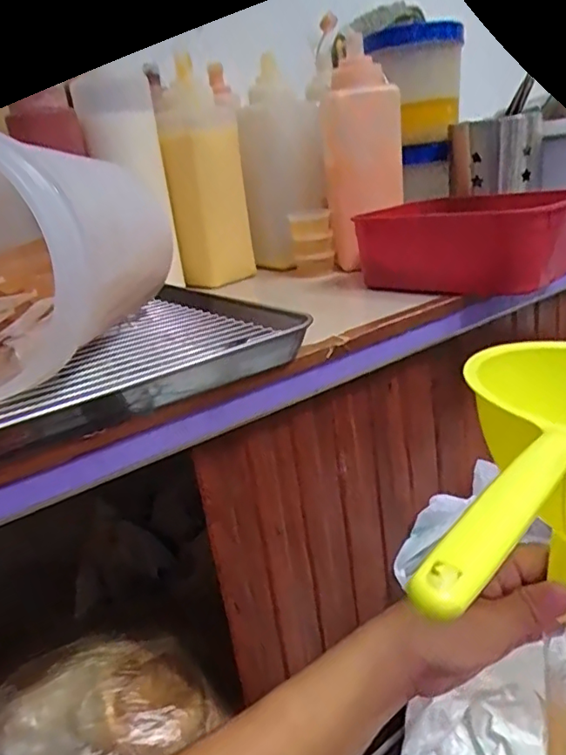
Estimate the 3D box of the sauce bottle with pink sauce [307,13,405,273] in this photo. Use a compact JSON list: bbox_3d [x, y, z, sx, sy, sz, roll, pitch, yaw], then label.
[{"bbox_3d":[0.085,-0.251,0.663,0.090,0.226,0.068,-10,21,-6],"label":"sauce bottle with pink sauce"}]

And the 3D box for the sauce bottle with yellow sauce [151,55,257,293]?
[{"bbox_3d":[-0.088,-0.223,0.670,0.087,0.235,0.068,-9,20,-3],"label":"sauce bottle with yellow sauce"}]

